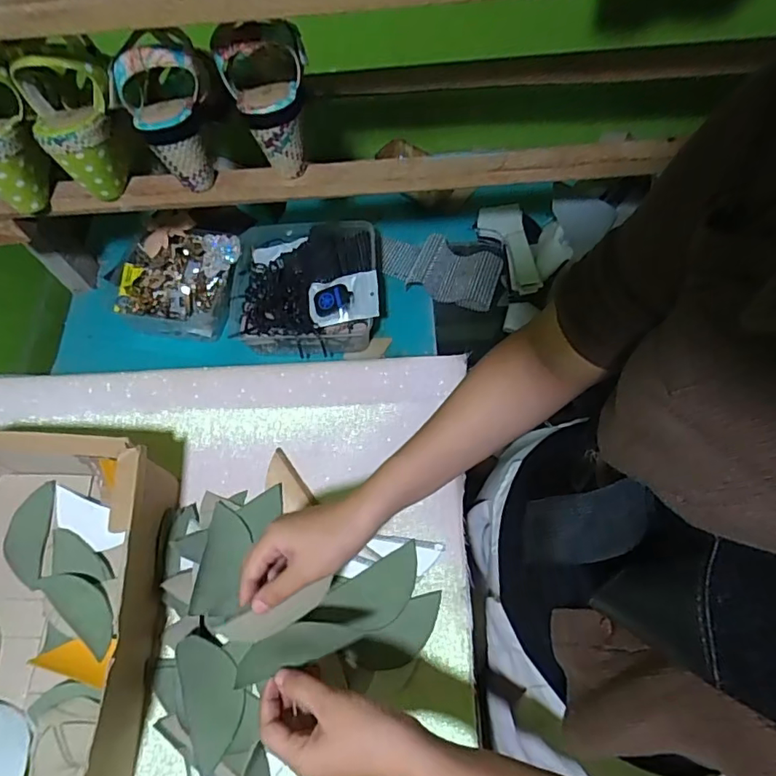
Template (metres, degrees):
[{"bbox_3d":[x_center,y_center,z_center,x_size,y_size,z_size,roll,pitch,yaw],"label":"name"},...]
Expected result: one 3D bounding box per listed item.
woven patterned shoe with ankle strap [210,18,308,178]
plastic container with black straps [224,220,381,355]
[{"bbox_3d":[-0.112,-0.280,0.517,0.086,0.146,0.062,-15,65,-4],"label":"woven patterned shoe with ankle strap"},{"bbox_3d":[-0.119,-0.148,0.763,0.217,0.071,0.196,1,64,3],"label":"plastic container with black straps"}]

